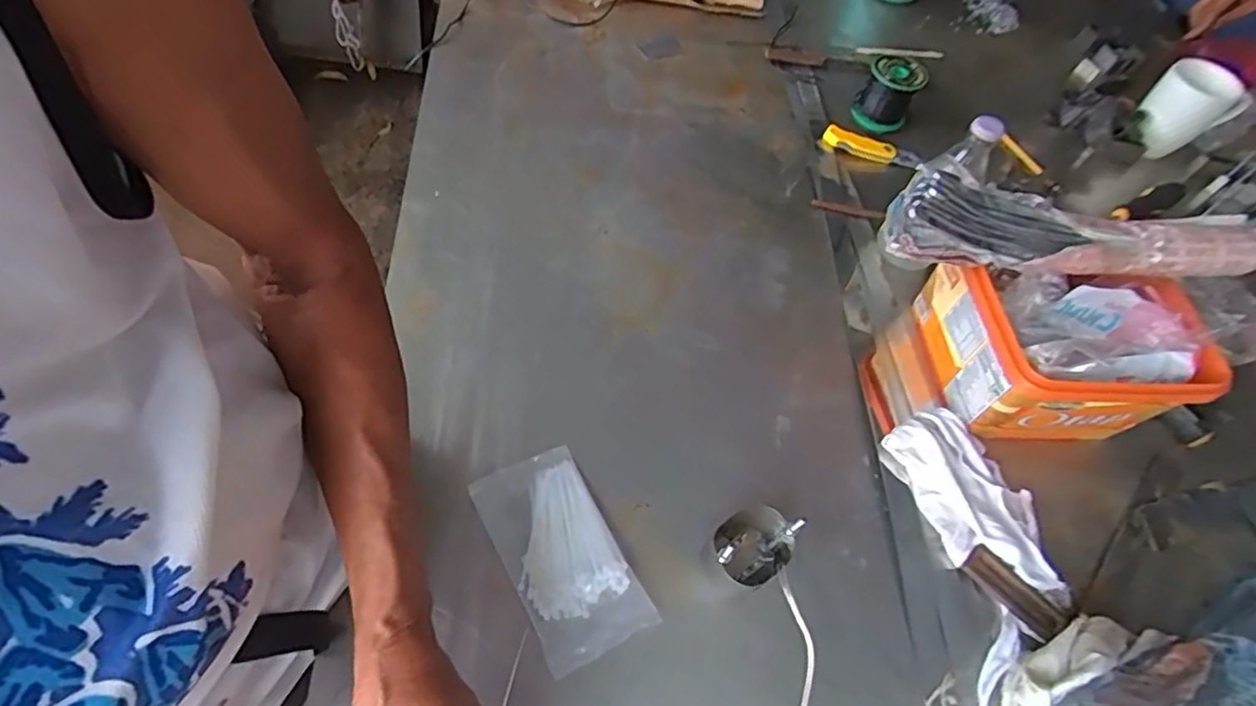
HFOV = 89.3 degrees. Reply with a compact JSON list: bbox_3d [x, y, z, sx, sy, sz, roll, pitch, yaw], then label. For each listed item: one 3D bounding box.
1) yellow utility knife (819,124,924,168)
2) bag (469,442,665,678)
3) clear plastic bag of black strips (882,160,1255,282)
[{"bbox_3d":[0.303,-0.252,0.788,0.123,0.024,0.029,21,57,3],"label":"yellow utility knife"},{"bbox_3d":[-0.052,0.153,0.492,0.084,0.012,0.157,-23,65,-22],"label":"bag"},{"bbox_3d":[0.371,-0.107,0.537,0.300,0.050,0.088,10,57,-4],"label":"clear plastic bag of black strips"}]

